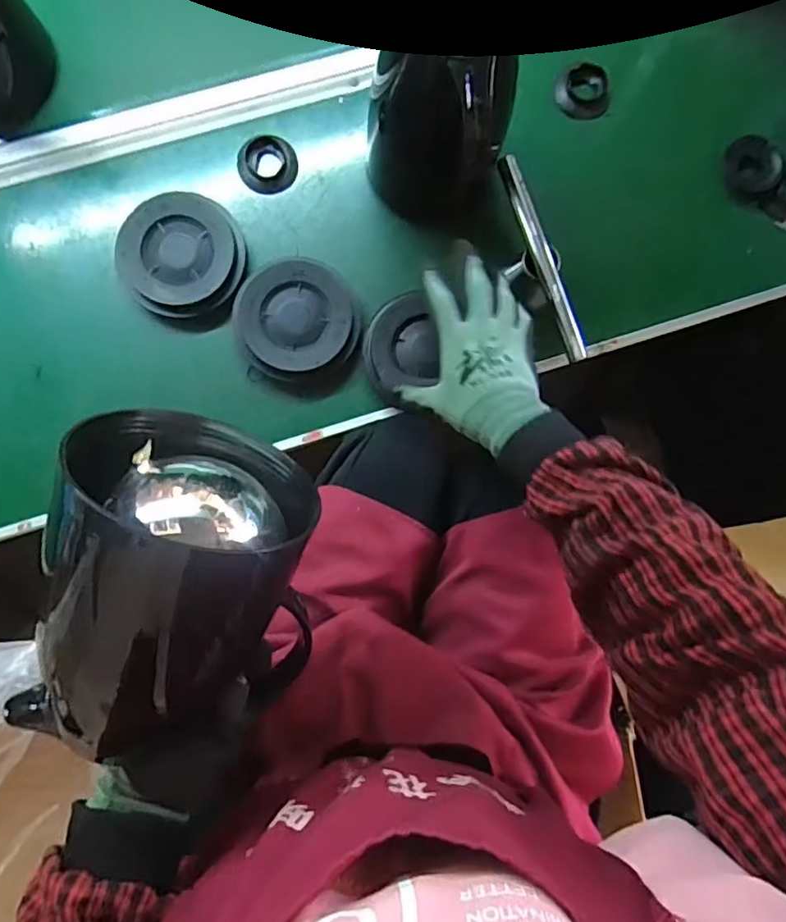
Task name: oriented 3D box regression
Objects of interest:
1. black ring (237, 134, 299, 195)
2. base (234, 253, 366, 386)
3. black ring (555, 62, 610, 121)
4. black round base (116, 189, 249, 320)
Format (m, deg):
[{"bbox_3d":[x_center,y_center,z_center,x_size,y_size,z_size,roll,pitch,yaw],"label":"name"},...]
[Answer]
[{"bbox_3d":[-0.130,-0.304,0.593,0.059,0.011,0.055,0,88,-3],"label":"black ring"},{"bbox_3d":[-0.096,-0.137,0.574,0.121,0.031,0.111,0,88,-3],"label":"base"},{"bbox_3d":[0.197,-0.383,0.604,0.047,0.020,0.056,-13,89,-4],"label":"black ring"},{"bbox_3d":[-0.205,-0.201,0.576,0.116,0.042,0.120,0,88,-3],"label":"black round base"}]

